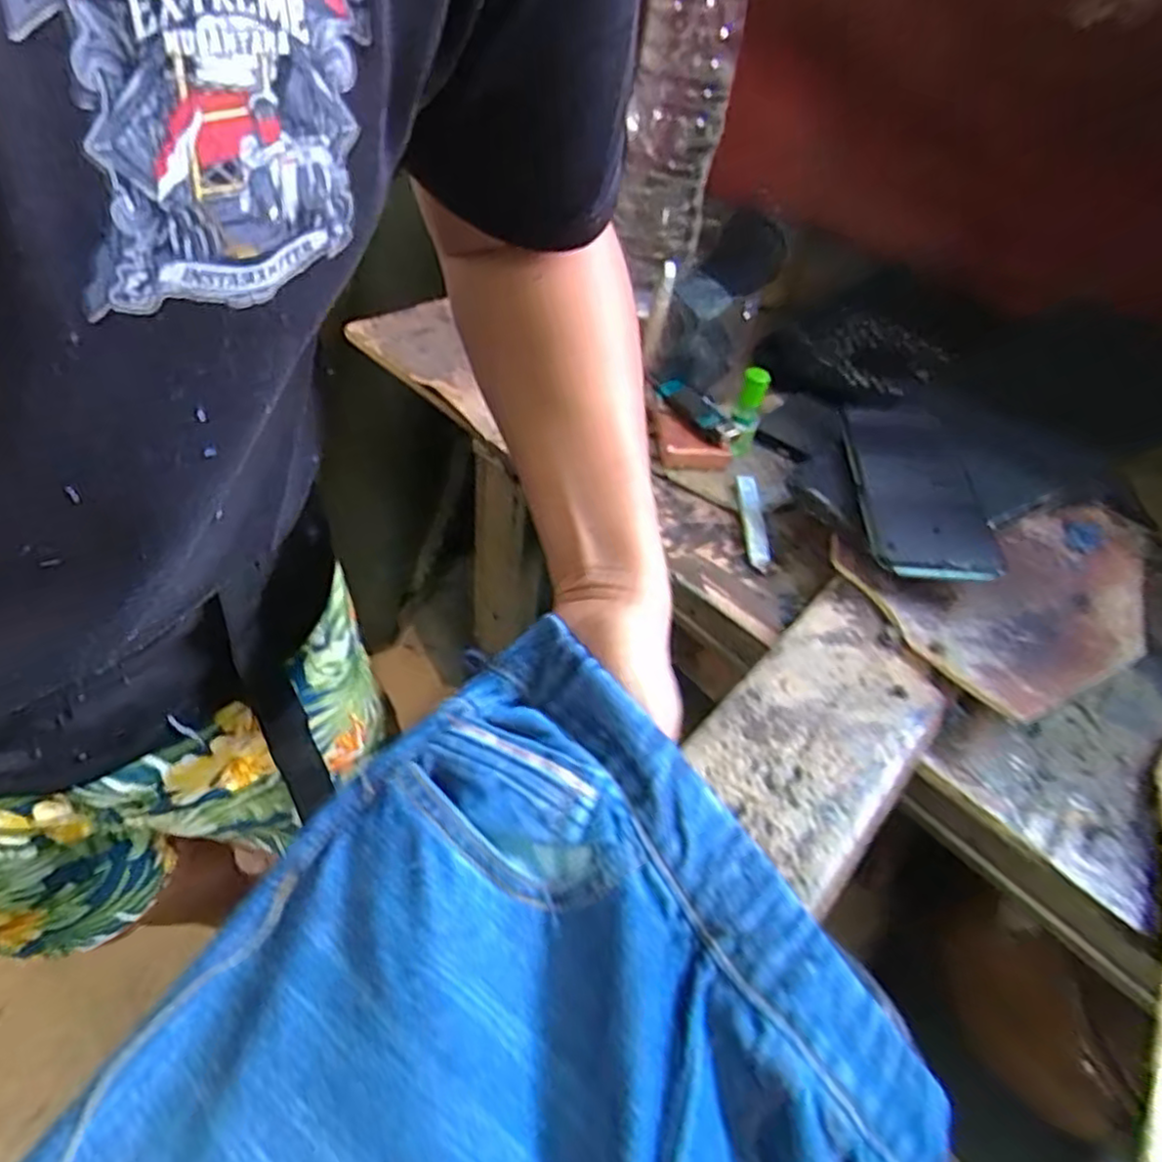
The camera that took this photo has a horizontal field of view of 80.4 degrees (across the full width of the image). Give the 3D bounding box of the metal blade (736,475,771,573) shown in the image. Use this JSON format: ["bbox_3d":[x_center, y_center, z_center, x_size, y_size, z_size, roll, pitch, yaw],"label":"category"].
[{"bbox_3d":[0.126,-0.042,0.499,0.016,0.007,0.087,0,52,1],"label":"metal blade"}]

